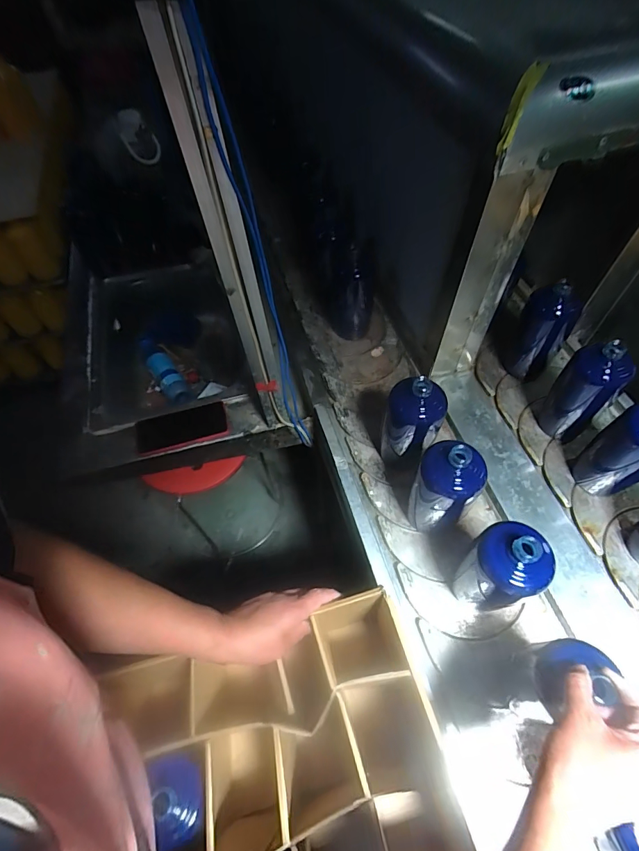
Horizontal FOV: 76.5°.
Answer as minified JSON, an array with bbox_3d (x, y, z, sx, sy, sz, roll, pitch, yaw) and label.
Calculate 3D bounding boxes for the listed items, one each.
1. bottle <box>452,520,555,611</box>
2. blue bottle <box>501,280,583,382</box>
[{"bbox_3d":[0.216,0.180,0.496,0.072,0.186,0.077,-32,61,-19],"label":"bottle"},{"bbox_3d":[0.390,-0.166,0.718,0.089,0.177,0.062,31,61,20],"label":"blue bottle"}]

